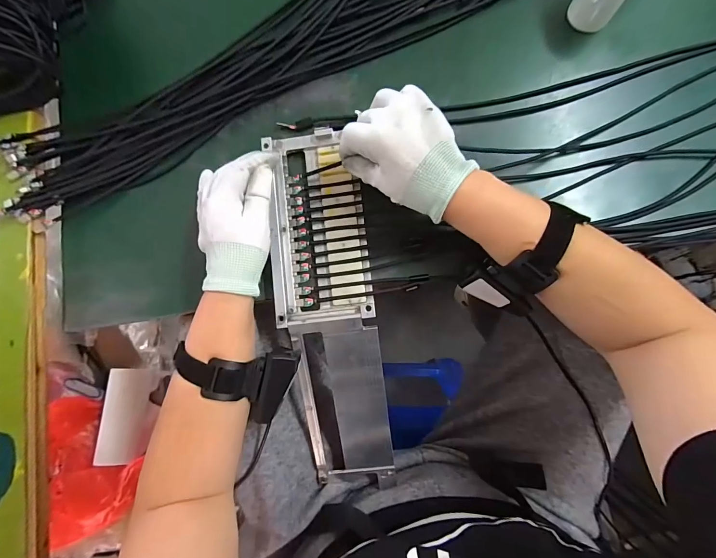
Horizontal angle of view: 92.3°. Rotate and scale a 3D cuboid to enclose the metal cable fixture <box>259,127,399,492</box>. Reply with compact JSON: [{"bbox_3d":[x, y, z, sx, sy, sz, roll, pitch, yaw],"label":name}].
[{"bbox_3d":[-0.030,0.036,0.370,0.106,0.051,0.381,-11,92,0],"label":"metal cable fixture"}]

